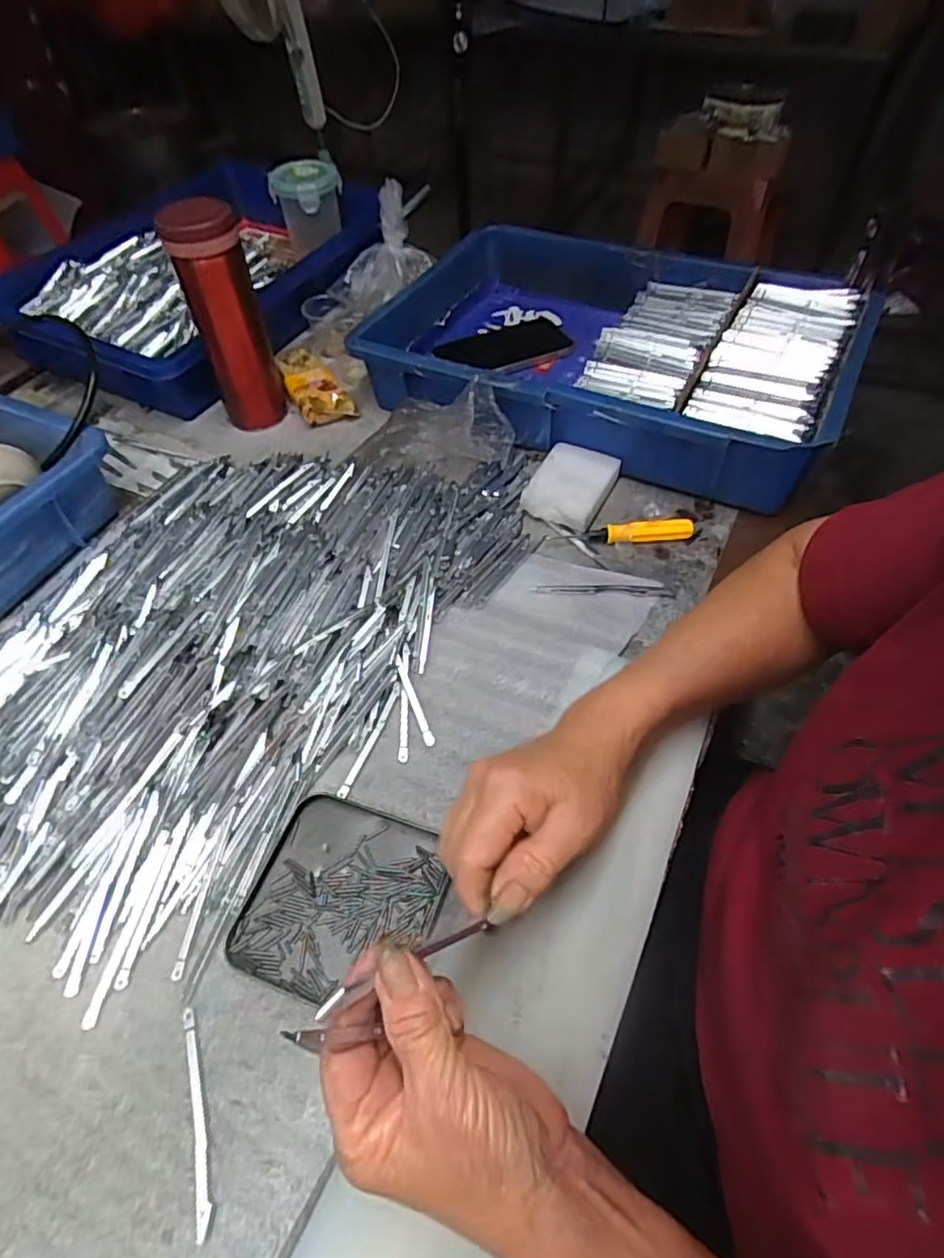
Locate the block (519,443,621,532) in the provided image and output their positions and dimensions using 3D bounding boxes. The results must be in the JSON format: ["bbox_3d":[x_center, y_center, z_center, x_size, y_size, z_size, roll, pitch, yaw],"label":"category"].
[{"bbox_3d":[0.086,-0.123,0.541,0.062,0.028,0.077,25,57,20],"label":"block"}]

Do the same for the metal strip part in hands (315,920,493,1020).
[{"bbox_3d":[-0.024,0.133,0.249,0.082,0.005,0.006,-6,46,-41],"label":"metal strip part in hands"}]

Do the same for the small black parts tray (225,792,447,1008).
[{"bbox_3d":[-0.071,0.150,0.348,0.101,0.009,0.101,16,55,14],"label":"small black parts tray"}]

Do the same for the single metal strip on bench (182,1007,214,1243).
[{"bbox_3d":[-0.130,0.228,0.294,0.007,0.007,0.089,-18,54,-12],"label":"single metal strip on bench"}]

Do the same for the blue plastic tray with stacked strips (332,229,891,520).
[{"bbox_3d":[0.128,-0.274,0.608,0.429,0.084,0.279,23,57,18],"label":"blue plastic tray with stacked strips"}]

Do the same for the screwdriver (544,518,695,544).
[{"bbox_3d":[0.119,-0.078,0.499,0.111,0.019,0.011,0,52,2],"label":"screwdriver"}]

